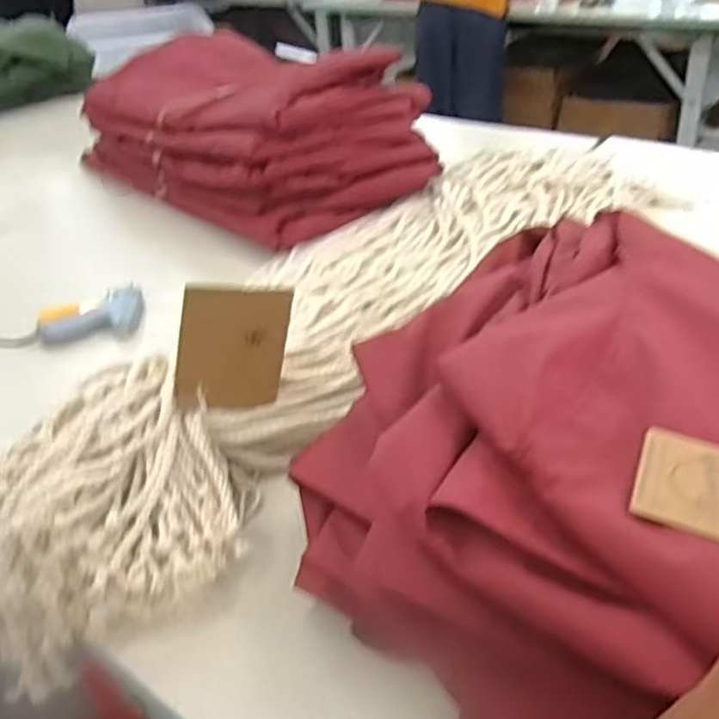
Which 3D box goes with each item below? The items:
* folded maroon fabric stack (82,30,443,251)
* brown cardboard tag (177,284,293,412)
[{"bbox_3d":[-0.175,-0.389,1.119,0.336,0.193,0.538,-32,44,-33],"label":"folded maroon fabric stack"},{"bbox_3d":[-0.100,-0.008,0.551,0.087,0.105,0.009,-1,27,-27],"label":"brown cardboard tag"}]

